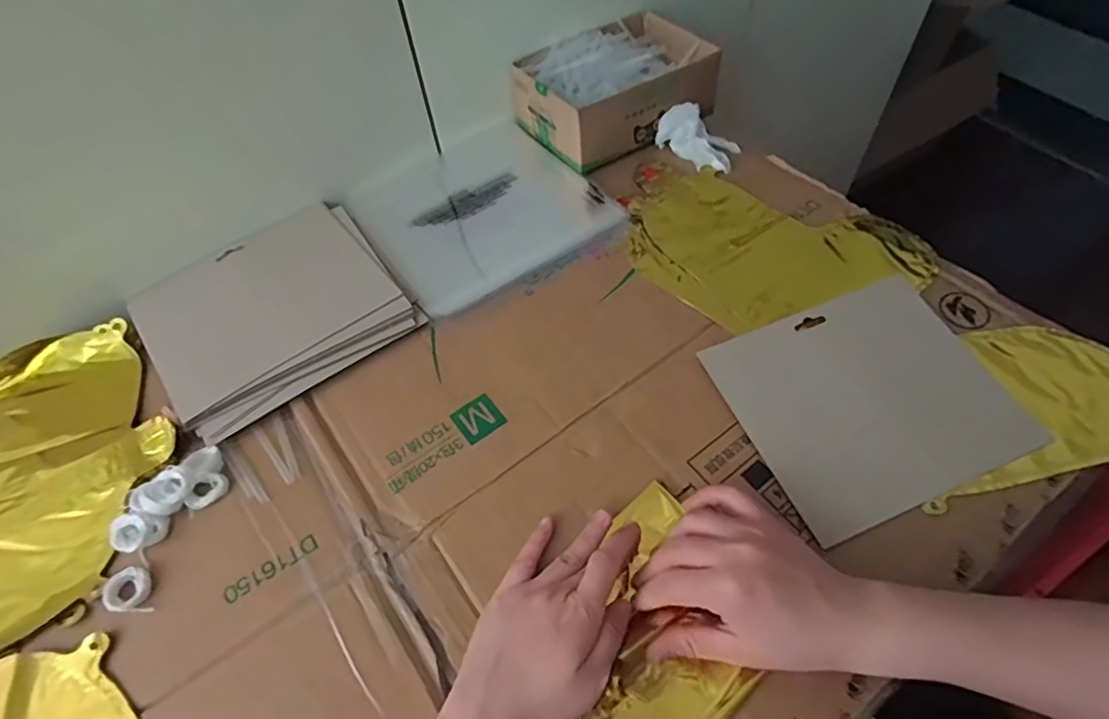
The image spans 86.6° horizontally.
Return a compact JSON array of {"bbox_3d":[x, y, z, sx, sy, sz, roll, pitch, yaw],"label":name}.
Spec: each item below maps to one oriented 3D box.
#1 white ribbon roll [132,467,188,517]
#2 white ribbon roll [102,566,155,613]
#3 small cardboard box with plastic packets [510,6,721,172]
[{"bbox_3d":[-0.274,0.093,0.413,0.029,0.016,0.033,17,58,16],"label":"white ribbon roll"},{"bbox_3d":[-0.275,0.150,0.379,0.025,0.009,0.031,-21,56,-10],"label":"white ribbon roll"},{"bbox_3d":[0.066,-0.289,0.626,0.179,0.075,0.139,-34,59,-18],"label":"small cardboard box with plastic packets"}]

